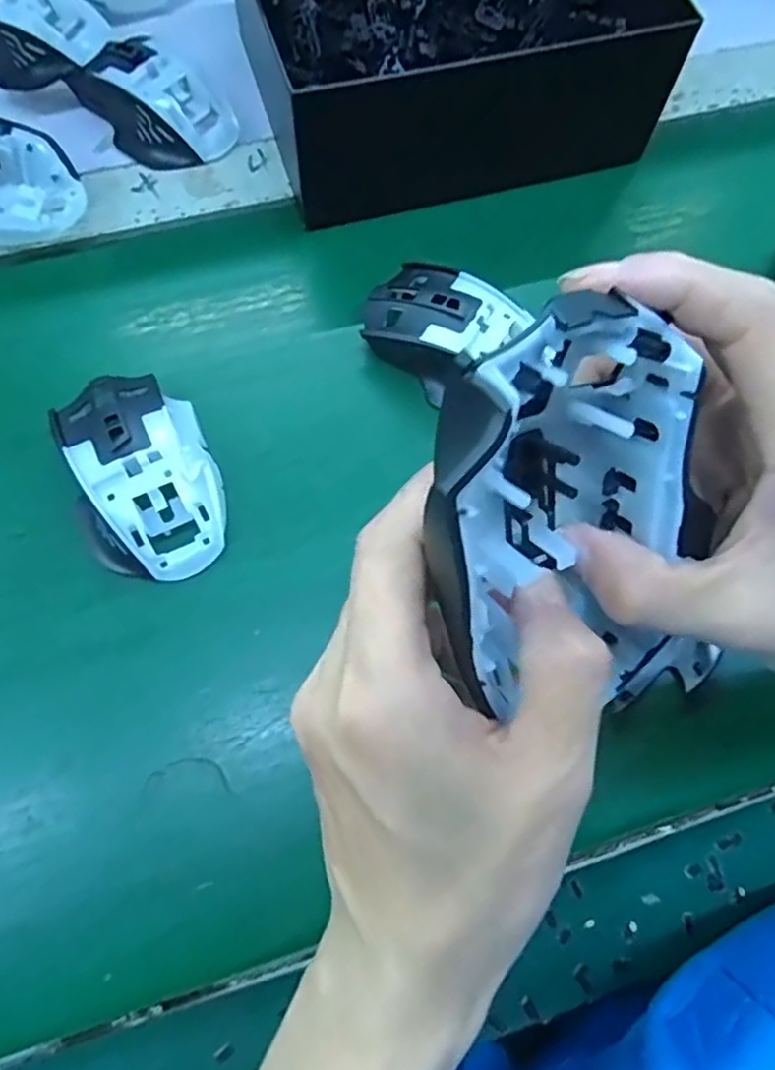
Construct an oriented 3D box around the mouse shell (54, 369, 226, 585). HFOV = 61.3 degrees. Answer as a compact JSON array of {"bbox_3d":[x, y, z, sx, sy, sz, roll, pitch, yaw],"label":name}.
[{"bbox_3d":[-0.123,-0.034,0.324,0.068,0.030,0.111,-24,74,-10],"label":"mouse shell"}]

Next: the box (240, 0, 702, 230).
[{"bbox_3d":[0.038,-0.312,0.405,0.226,0.083,0.198,-13,74,-8],"label":"box"}]

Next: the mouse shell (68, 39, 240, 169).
[{"bbox_3d":[-0.147,-0.271,0.409,0.099,0.035,0.059,31,72,8],"label":"mouse shell"}]

